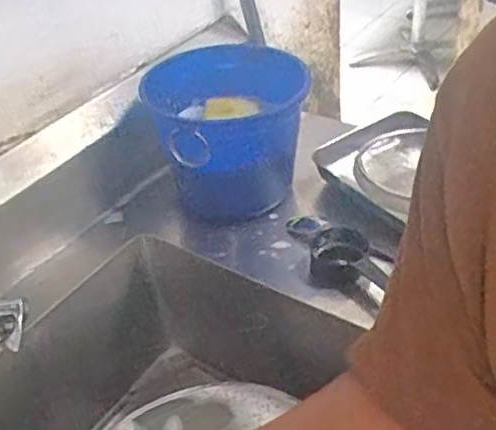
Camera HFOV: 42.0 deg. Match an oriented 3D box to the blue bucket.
[{"bbox_3d":[-0.028,-0.121,0.895,0.217,0.166,0.221,-4,38,3],"label":"blue bucket"}]

